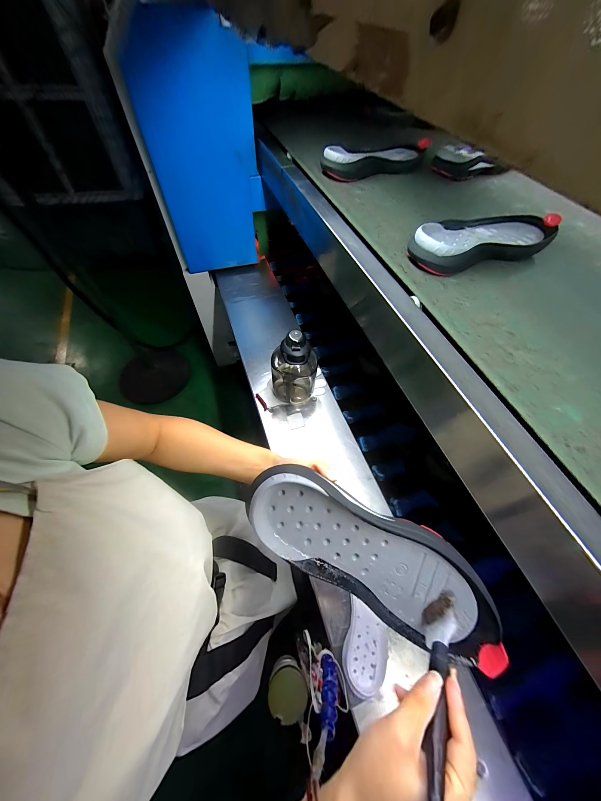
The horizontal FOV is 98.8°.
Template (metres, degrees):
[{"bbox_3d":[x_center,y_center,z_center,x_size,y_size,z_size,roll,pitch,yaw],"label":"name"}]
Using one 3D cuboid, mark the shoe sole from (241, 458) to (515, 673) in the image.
[{"bbox_3d":[0.081,0.172,0.279,0.298,0.040,0.104,32,97,2],"label":"shoe sole"}]

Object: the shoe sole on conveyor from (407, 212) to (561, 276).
[{"bbox_3d":[0.304,-0.251,0.412,0.280,0.060,0.078,-17,60,-9],"label":"shoe sole on conveyor"}]

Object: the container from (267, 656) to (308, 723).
[{"bbox_3d":[-0.029,0.531,0.473,0.071,0.051,0.080,2,59,-20],"label":"container"}]

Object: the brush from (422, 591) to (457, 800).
[{"bbox_3d":[0.115,0.245,0.215,0.017,0.039,0.163,30,28,18],"label":"brush"}]

